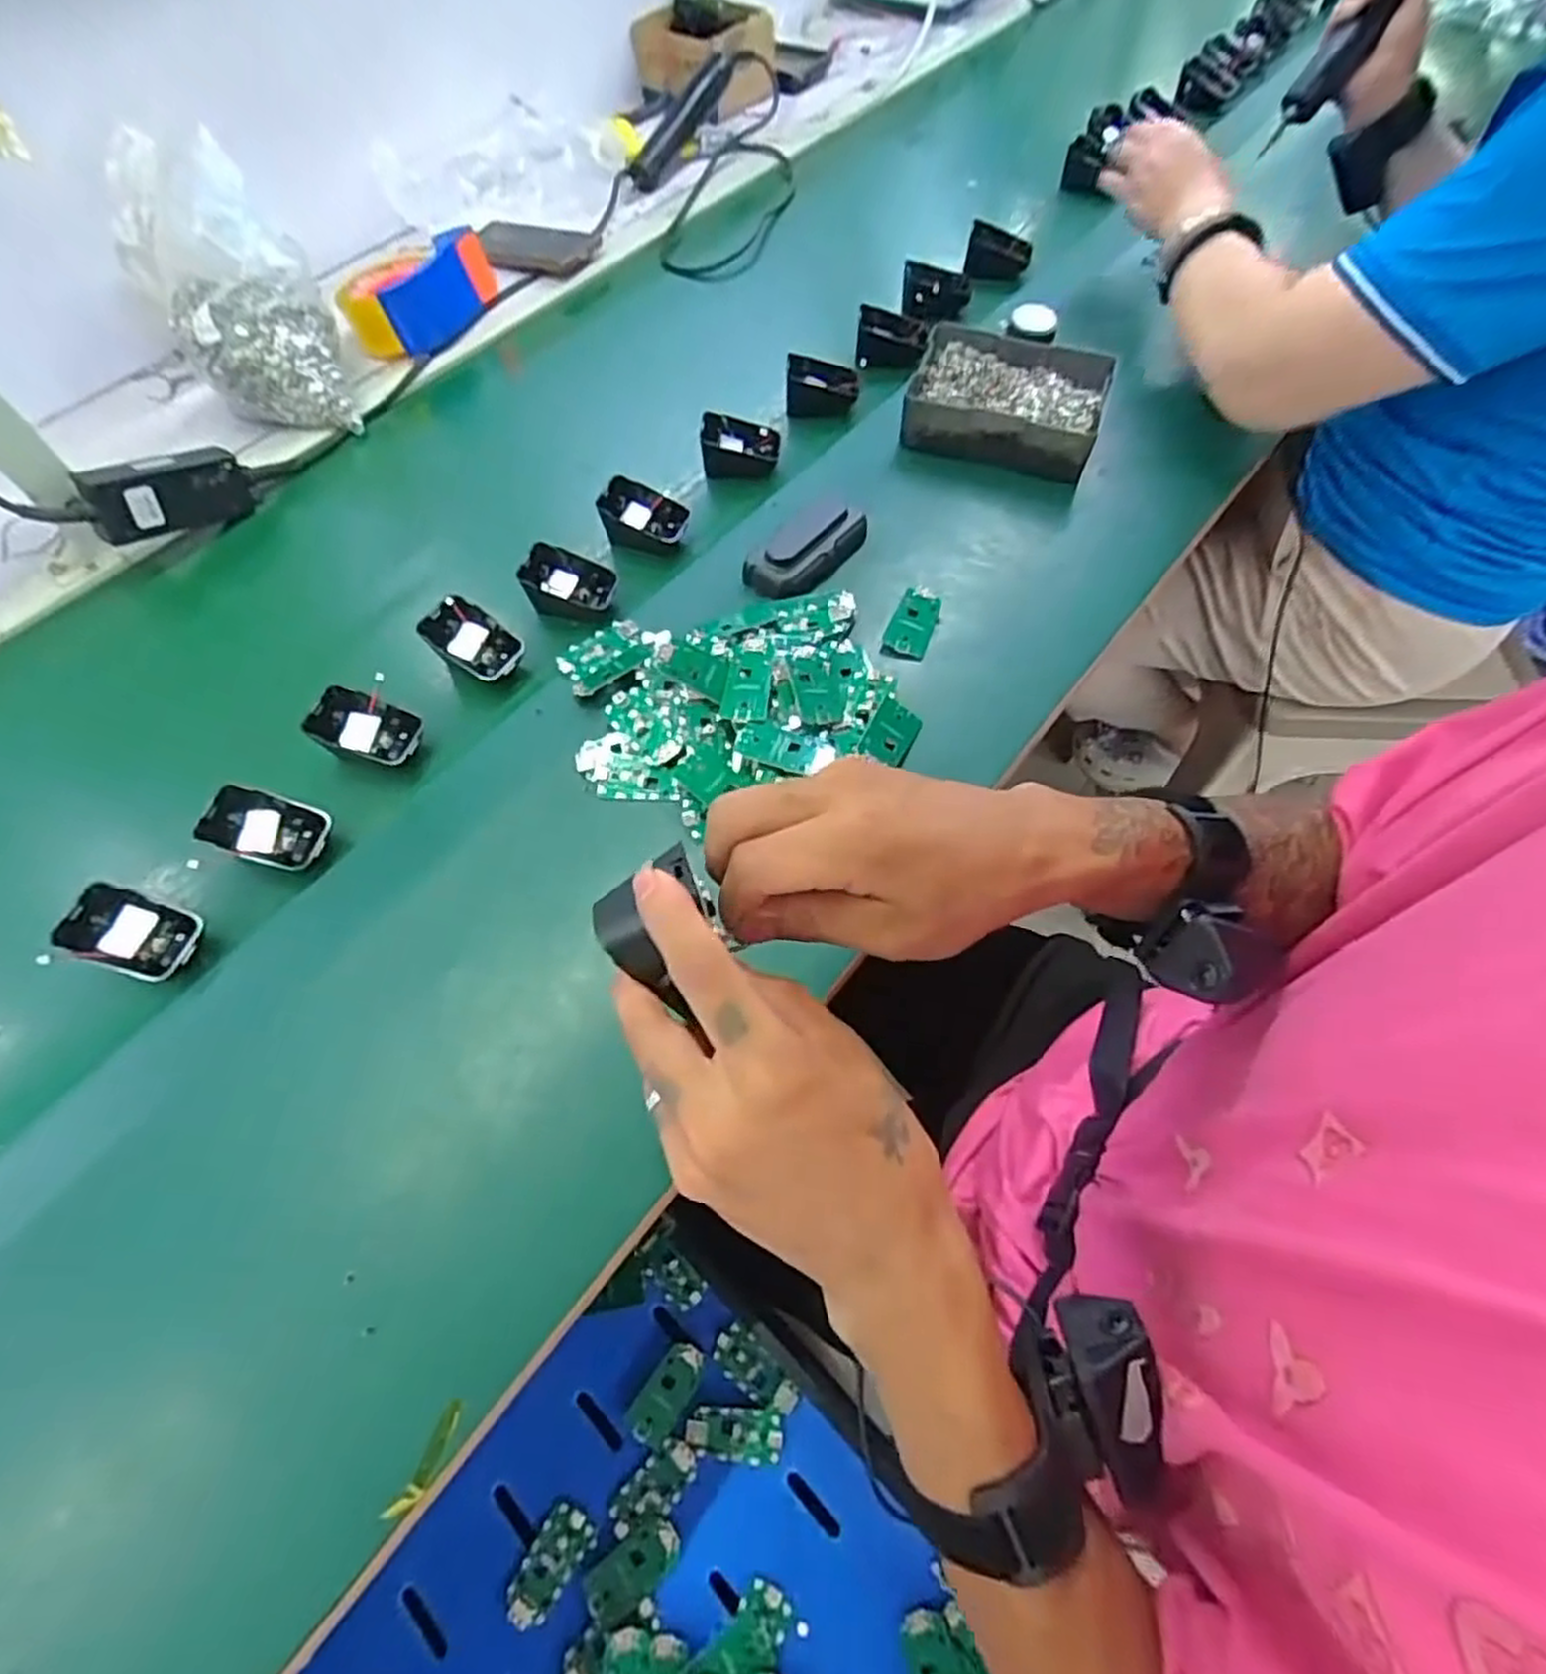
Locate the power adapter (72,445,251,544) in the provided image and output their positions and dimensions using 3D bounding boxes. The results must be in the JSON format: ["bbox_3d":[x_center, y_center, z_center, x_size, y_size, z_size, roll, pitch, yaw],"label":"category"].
[{"bbox_3d":[-0.498,-0.285,0.644,0.030,0.055,0.121,31,45,17],"label":"power adapter"}]

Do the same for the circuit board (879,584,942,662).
[{"bbox_3d":[0.104,-0.159,0.579,0.032,0.011,0.069,17,63,14],"label":"circuit board"}]

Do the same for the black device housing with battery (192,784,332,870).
[{"bbox_3d":[-0.325,-0.006,0.500,0.068,0.018,0.042,20,78,-17],"label":"black device housing with battery"}]

